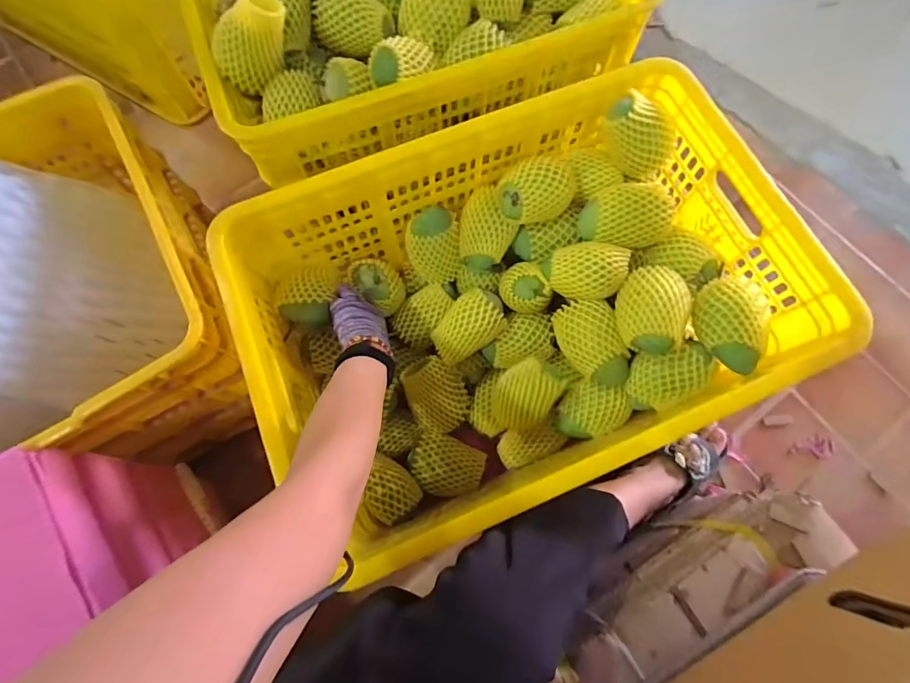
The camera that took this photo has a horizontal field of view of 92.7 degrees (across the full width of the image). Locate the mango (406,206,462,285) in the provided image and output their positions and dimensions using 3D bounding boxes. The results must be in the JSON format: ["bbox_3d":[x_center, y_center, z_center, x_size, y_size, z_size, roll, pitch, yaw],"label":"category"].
[{"bbox_3d":[-0.030,-0.137,0.617,0.073,0.080,0.083,-7,74,-2],"label":"mango"}]

